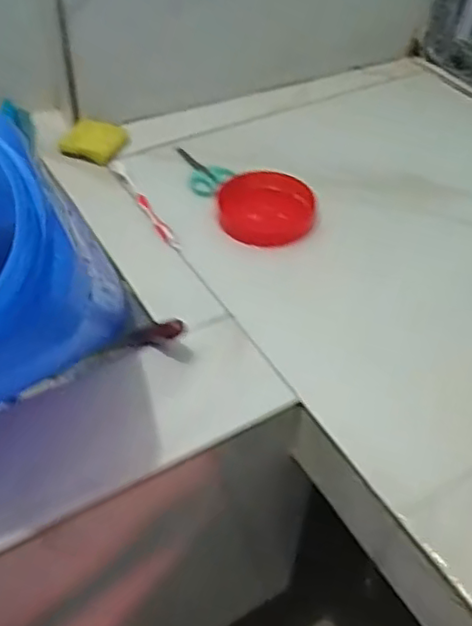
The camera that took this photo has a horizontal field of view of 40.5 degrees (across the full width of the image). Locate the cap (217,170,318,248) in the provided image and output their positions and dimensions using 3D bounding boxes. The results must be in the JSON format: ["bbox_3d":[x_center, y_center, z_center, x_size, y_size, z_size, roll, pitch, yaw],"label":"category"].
[{"bbox_3d":[0.039,-0.132,0.787,0.115,0.023,0.115,5,46,1],"label":"cap"}]

